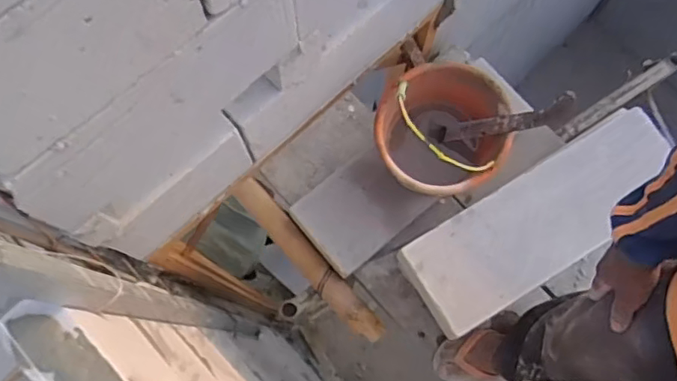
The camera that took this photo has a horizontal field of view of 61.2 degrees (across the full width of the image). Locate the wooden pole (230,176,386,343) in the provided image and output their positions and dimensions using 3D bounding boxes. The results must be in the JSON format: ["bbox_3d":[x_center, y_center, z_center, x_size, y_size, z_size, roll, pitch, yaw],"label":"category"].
[{"bbox_3d":[-0.080,0.153,1.352,0.070,0.060,0.510,-40,78,-10],"label":"wooden pole"}]

